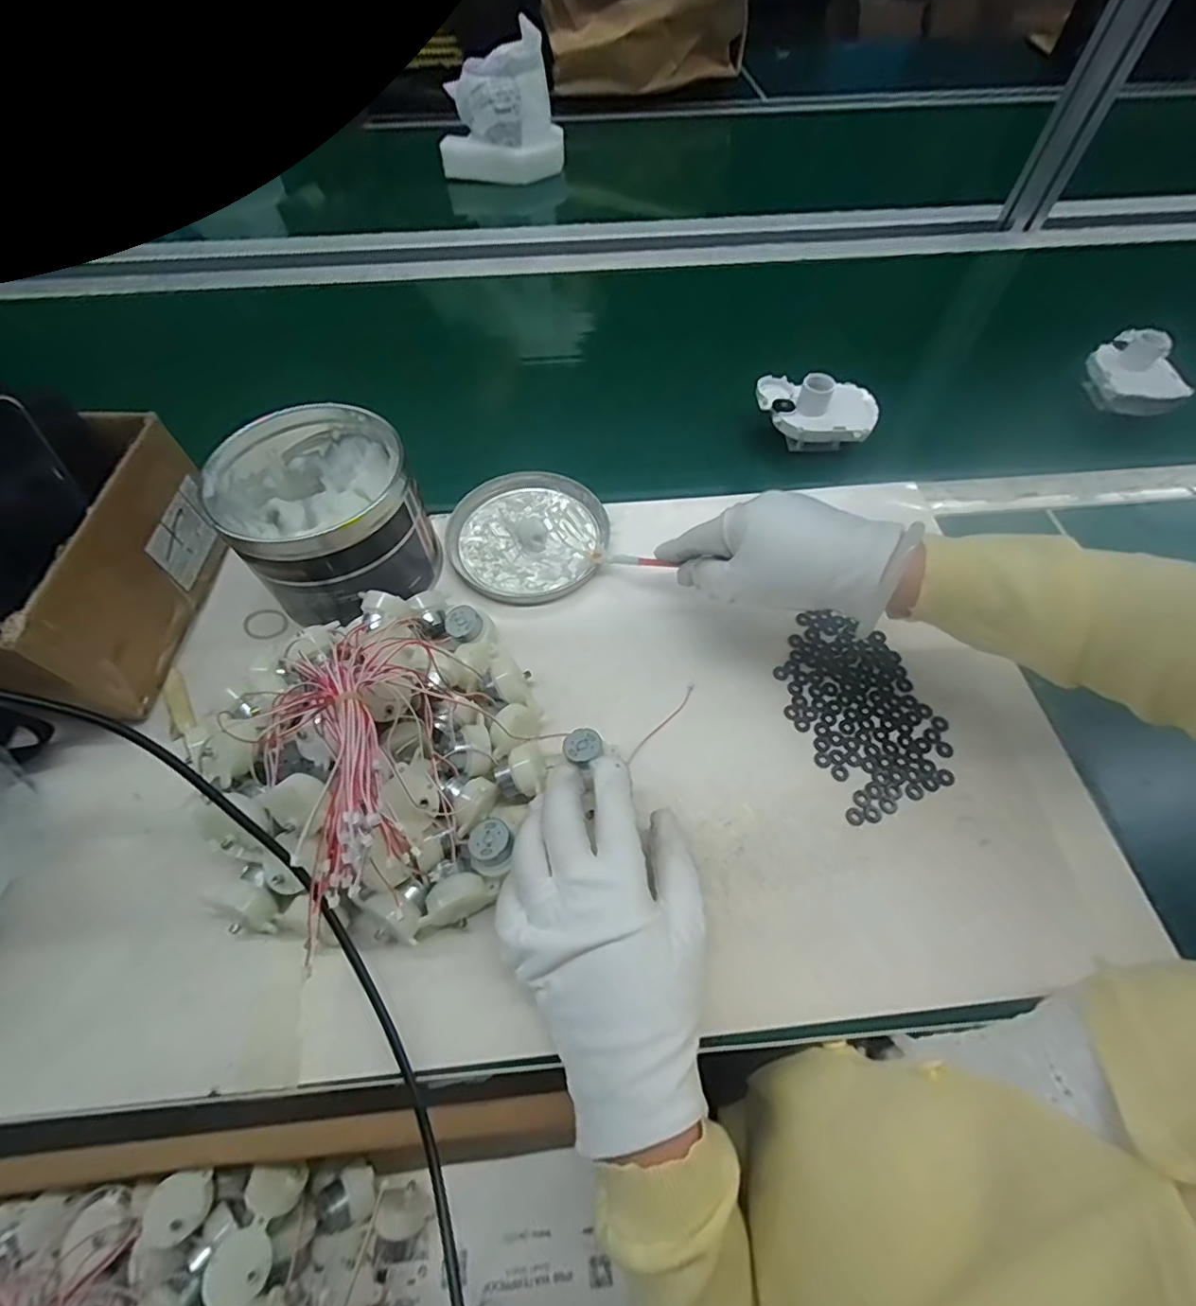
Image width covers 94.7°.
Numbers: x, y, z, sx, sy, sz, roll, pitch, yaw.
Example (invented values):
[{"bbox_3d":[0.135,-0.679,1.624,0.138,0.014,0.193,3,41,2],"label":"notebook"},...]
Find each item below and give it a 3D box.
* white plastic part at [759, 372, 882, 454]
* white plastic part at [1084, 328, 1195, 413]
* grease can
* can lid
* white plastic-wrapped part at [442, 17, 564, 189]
[{"bbox_3d":[0.197,-0.223,0.503,0.103,0.053,0.062,11,61,7],"label":"white plastic part"},{"bbox_3d":[0.516,-0.269,0.529,0.055,0.048,0.084,-13,61,-7],"label":"white plastic part"},{"bbox_3d":[-0.196,-0.099,0.406,0.119,0.104,0.128,0,60,1],"label":"grease can"},{"bbox_3d":[-0.057,-0.099,0.459,0.127,0.012,0.129,0,60,1],"label":"can lid"},{"bbox_3d":[-0.139,-0.762,0.777,0.163,0.143,0.090,10,61,7],"label":"white plastic-wrapped part"}]

